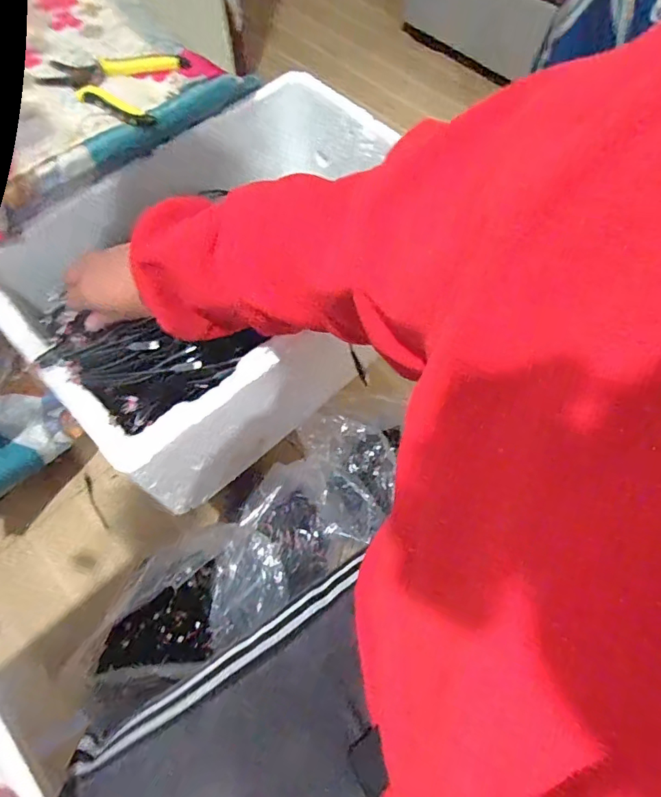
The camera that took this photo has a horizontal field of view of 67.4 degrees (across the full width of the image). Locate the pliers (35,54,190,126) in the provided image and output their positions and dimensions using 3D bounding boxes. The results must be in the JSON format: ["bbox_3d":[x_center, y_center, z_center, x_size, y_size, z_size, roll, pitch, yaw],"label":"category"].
[{"bbox_3d":[-0.254,-0.373,0.576,0.145,0.024,0.103,20,65,8],"label":"pliers"}]

